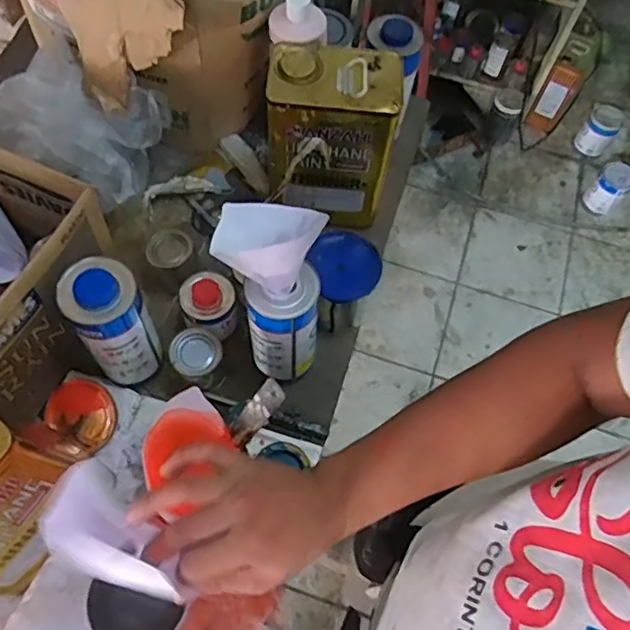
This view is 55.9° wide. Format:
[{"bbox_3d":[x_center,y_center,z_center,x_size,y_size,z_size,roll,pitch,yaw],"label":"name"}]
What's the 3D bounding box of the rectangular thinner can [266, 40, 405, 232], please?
[{"bbox_3d":[0.020,-0.243,0.823,0.162,0.216,0.115,8,63,0],"label":"rectangular thinner can"}]

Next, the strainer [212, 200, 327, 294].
[{"bbox_3d":[-0.053,-0.084,0.638,0.107,0.060,0.099,2,63,-4],"label":"strainer"}]

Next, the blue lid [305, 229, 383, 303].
[{"bbox_3d":[0.043,-0.067,0.778,0.089,0.024,0.091,0,69,1],"label":"blue lid"}]

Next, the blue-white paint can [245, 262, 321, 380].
[{"bbox_3d":[-0.038,0.016,0.732,0.086,0.183,0.067,-5,64,-7],"label":"blue-white paint can"}]

